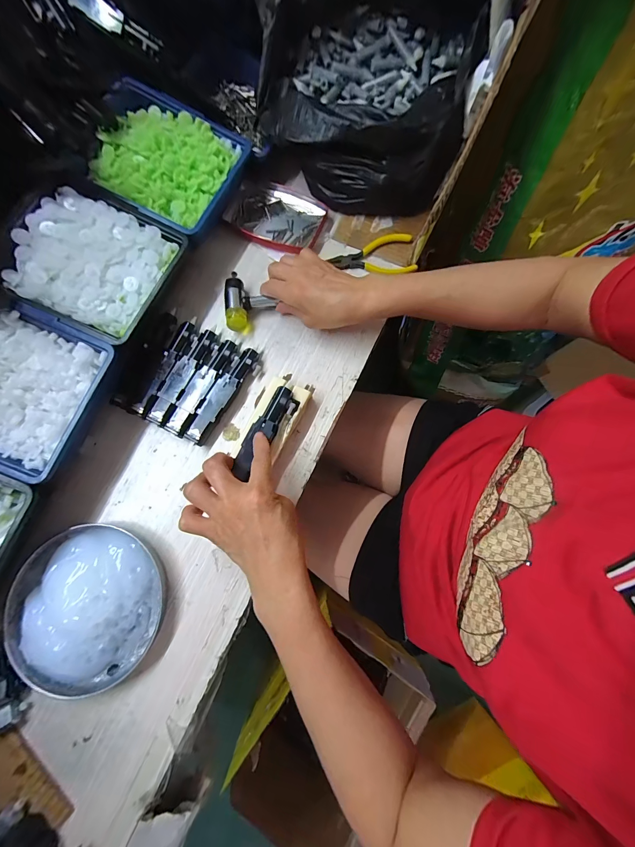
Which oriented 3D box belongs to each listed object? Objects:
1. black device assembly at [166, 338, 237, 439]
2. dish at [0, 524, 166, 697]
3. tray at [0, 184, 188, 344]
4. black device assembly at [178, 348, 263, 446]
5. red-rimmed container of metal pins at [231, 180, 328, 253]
[{"bbox_3d":[-0.124,-0.041,0.355,0.026,0.019,0.118,26,78,5],"label":"black device assembly"},{"bbox_3d":[-0.224,0.174,0.300,0.138,0.031,0.140,0,77,-1],"label":"dish"},{"bbox_3d":[-0.238,-0.168,0.349,0.155,0.056,0.141,24,78,5],"label":"tray"},{"bbox_3d":[-0.103,-0.031,0.352,0.026,0.021,0.119,33,79,7],"label":"black device assembly"},{"bbox_3d":[-0.055,-0.263,0.408,0.117,0.016,0.085,22,78,4],"label":"red-rimmed container of metal pins"}]

